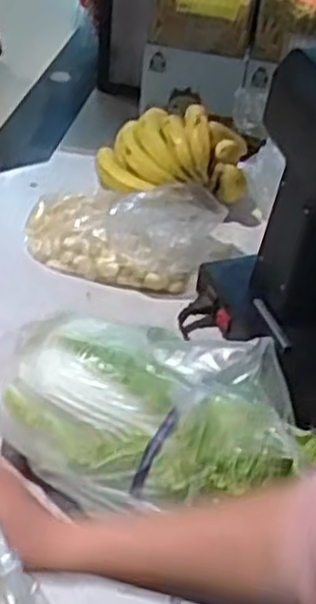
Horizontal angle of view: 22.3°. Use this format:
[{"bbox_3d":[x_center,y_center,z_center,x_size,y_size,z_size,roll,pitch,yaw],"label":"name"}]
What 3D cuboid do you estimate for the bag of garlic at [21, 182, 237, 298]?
[{"bbox_3d":[-0.052,-0.108,1.141,0.284,0.121,0.141,12,41,8],"label":"bag of garlic"}]

